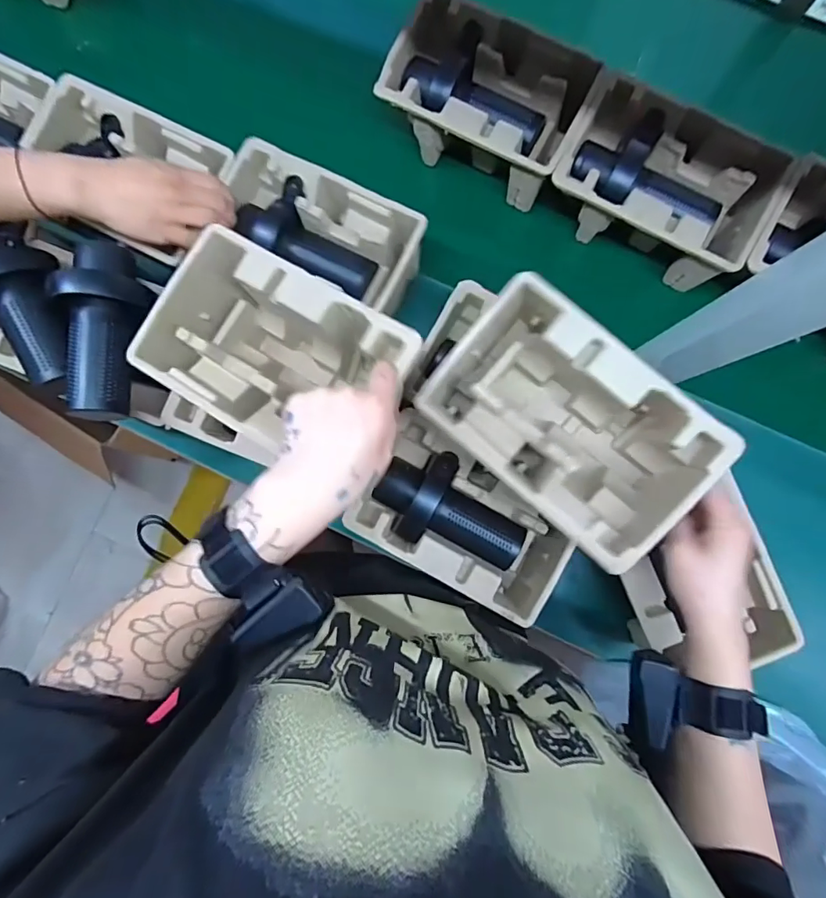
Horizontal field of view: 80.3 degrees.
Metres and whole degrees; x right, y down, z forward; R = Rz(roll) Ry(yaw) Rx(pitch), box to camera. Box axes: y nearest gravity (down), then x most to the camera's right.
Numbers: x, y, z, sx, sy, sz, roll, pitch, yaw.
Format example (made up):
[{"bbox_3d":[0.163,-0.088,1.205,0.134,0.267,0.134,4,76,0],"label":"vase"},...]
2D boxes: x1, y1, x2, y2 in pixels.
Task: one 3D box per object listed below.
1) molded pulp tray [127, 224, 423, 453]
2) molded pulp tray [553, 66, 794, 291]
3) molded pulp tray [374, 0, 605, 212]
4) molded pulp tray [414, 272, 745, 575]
[{"bbox_3d":[-0.118,-0.083,0.457,0.223,0.125,0.138,30,90,4],"label":"molded pulp tray"},{"bbox_3d":[0.276,-0.295,0.566,0.231,0.106,0.135,31,90,4],"label":"molded pulp tray"},{"bbox_3d":[0.086,-0.406,0.586,0.225,0.094,0.146,26,90,4],"label":"molded pulp tray"},{"bbox_3d":[0.131,-0.019,0.446,0.223,0.122,0.139,41,91,4],"label":"molded pulp tray"}]

